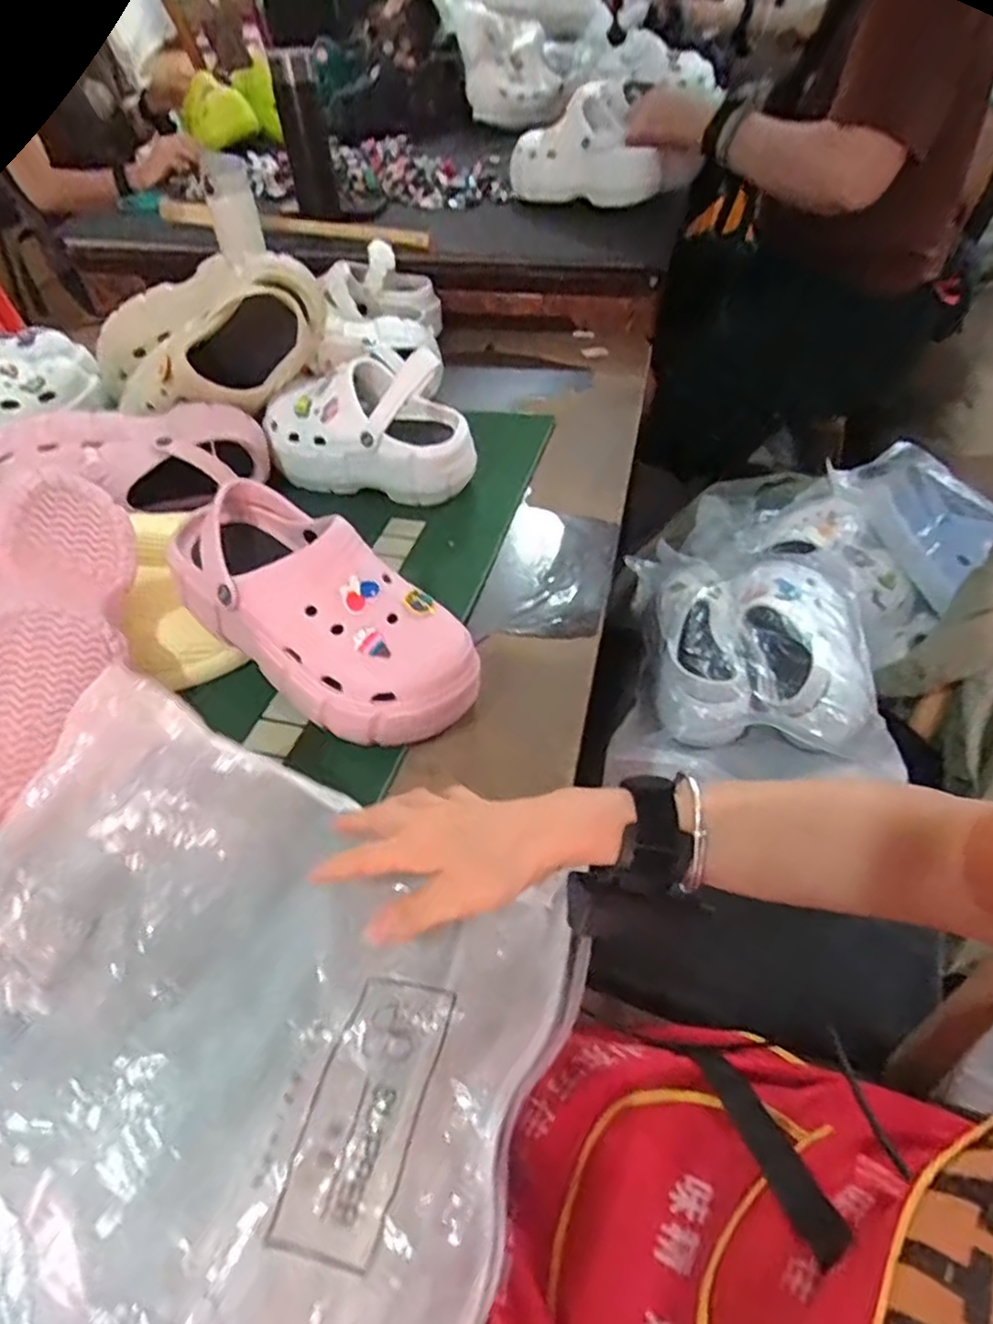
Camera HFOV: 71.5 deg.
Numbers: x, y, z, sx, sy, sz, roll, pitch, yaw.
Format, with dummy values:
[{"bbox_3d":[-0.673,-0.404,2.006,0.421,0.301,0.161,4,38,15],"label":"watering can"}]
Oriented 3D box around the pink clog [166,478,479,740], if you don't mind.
[{"bbox_3d":[-0.131,-0.039,0.512,0.254,0.093,0.109,36,59,14],"label":"pink clog"}]

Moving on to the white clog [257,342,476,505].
[{"bbox_3d":[-0.140,-0.255,0.740,0.232,0.110,0.104,15,51,16],"label":"white clog"}]

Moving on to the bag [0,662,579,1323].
[{"bbox_3d":[-0.143,0.176,0.330,0.316,0.107,0.287,14,51,15],"label":"bag"}]

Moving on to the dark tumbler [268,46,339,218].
[{"bbox_3d":[-0.273,-0.750,0.993,0.060,0.194,0.061,-15,50,-10],"label":"dark tumbler"}]

